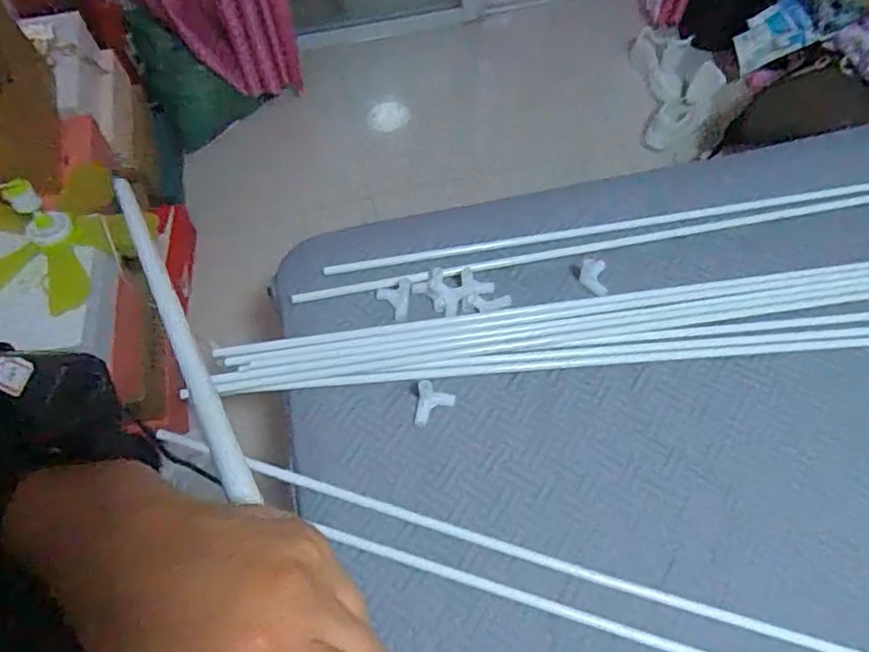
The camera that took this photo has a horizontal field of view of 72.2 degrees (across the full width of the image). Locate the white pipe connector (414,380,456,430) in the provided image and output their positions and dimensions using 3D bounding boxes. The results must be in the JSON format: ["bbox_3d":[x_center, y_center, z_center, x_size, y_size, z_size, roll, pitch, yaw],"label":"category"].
[{"bbox_3d":[0.001,0.118,0.887,0.056,0.028,0.064,5,62,3],"label":"white pipe connector"}]

